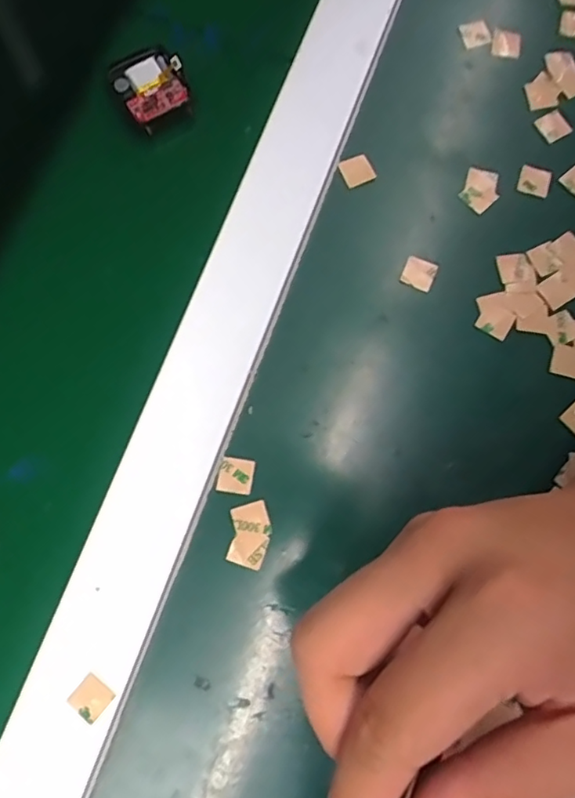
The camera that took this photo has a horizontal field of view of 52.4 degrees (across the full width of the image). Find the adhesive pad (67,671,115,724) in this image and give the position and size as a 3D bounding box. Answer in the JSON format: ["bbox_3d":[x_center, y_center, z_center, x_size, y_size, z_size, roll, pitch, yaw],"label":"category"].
[{"bbox_3d":[-0.080,0.122,0.239,0.015,0.004,0.014,38,78,10],"label":"adhesive pad"}]

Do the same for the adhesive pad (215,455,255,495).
[{"bbox_3d":[-0.023,0.034,0.263,0.015,0.004,0.016,11,75,-3],"label":"adhesive pad"}]

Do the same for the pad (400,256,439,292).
[{"bbox_3d":[0.066,-0.063,0.292,0.015,0.004,0.016,25,78,4],"label":"pad"}]

